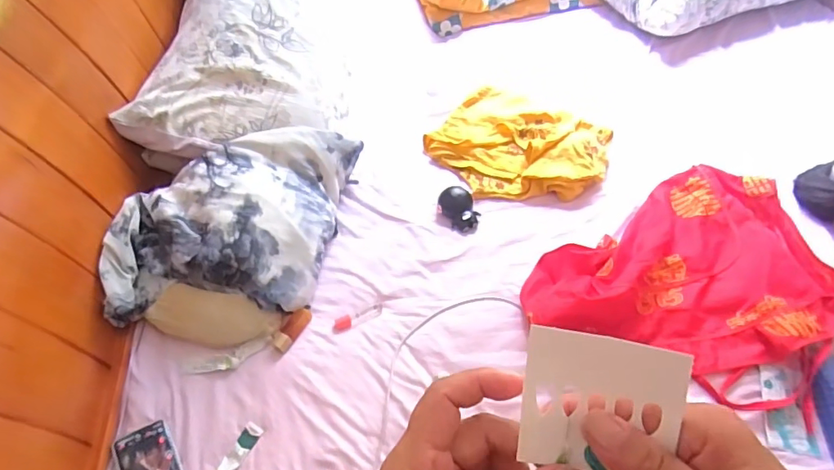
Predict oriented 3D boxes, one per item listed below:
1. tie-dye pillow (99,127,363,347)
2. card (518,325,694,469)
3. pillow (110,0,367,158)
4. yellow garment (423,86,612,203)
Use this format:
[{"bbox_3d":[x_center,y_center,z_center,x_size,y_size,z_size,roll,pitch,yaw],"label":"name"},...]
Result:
[{"bbox_3d":[-0.326,-0.020,0.910,0.319,0.130,0.407,7,58,9],"label":"tie-dye pillow"},{"bbox_3d":[0.078,0.073,0.217,0.063,0.006,0.061,6,101,18],"label":"card"},{"bbox_3d":[-0.333,-0.439,1.114,0.388,0.108,0.649,-3,57,2],"label":"pillow"},{"bbox_3d":[0.207,-0.185,1.037,0.346,0.043,0.284,27,63,20],"label":"yellow garment"}]

